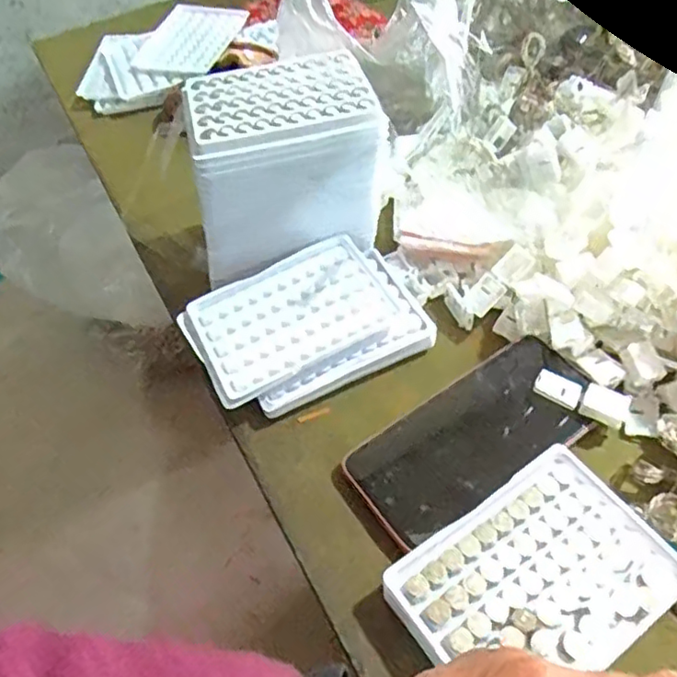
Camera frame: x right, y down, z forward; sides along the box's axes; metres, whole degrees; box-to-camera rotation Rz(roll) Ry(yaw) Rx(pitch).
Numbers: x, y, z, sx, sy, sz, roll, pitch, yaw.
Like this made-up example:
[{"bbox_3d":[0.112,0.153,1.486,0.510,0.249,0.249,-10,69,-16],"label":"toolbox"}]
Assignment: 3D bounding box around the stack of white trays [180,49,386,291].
[{"bbox_3d":[-0.043,-0.130,0.455,0.141,0.102,0.098,-16,53,-6],"label":"stack of white trays"}]

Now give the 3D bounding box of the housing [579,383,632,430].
[{"bbox_3d":[0.166,0.042,0.384,0.027,0.014,0.020,24,59,22],"label":"housing"}]

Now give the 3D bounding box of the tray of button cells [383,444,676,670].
[{"bbox_3d":[0.103,0.129,0.323,0.131,0.027,0.093,-31,56,-17],"label":"tray of button cells"}]

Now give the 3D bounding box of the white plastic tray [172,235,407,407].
[{"bbox_3d":[-0.033,-0.018,0.432,0.138,0.009,0.092,-26,59,-13],"label":"white plastic tray"}]

